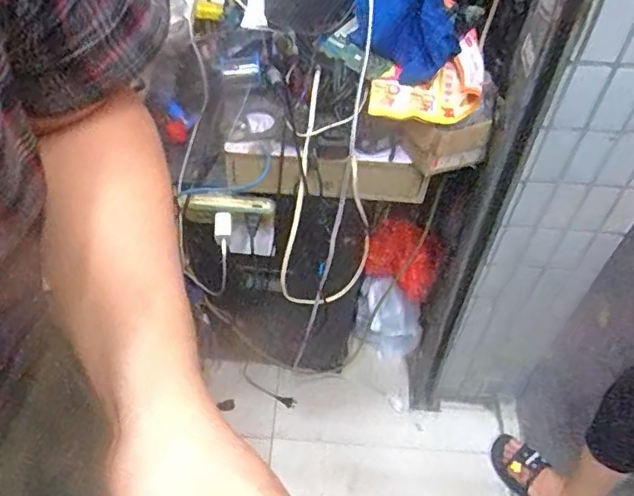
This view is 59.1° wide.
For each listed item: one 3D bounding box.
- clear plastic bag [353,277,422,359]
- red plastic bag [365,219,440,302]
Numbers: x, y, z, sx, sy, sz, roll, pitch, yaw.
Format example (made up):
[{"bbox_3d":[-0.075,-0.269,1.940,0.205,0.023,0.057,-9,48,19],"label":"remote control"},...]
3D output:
[{"bbox_3d":[0.173,0.180,1.393,0.168,0.166,0.087,26,54,19],"label":"clear plastic bag"},{"bbox_3d":[0.198,0.033,1.283,0.172,0.197,0.049,26,54,19],"label":"red plastic bag"}]

